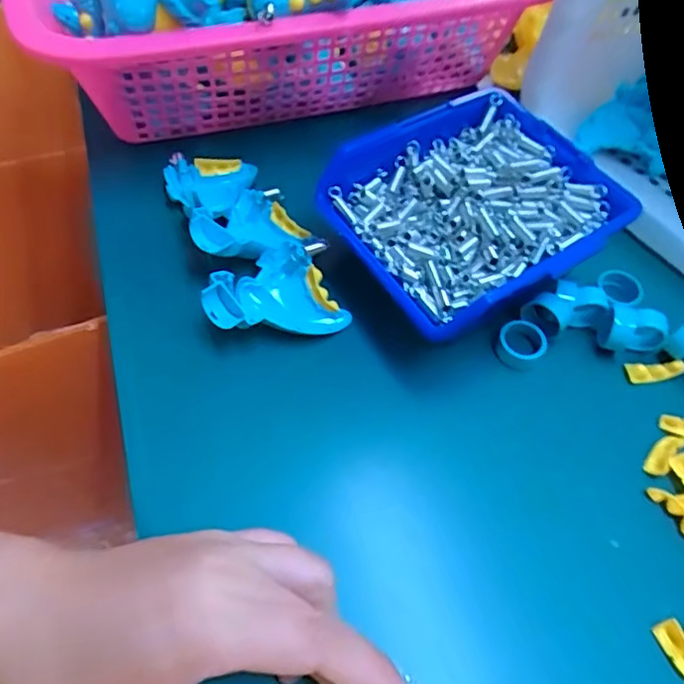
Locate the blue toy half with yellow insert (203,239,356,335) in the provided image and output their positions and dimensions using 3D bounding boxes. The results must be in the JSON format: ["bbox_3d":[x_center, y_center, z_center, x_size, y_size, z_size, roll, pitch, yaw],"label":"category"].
[{"bbox_3d":[-0.037,-0.029,0.321,0.074,0.035,0.047,-14,59,-12],"label":"blue toy half with yellow insert"}]

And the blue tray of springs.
[{"bbox_3d":[0.070,-0.068,0.331,0.133,0.055,0.123,-27,63,-19],"label":"blue tray of springs"}]

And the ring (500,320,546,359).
[{"bbox_3d":[0.100,0.000,0.327,0.026,0.013,0.020,7,57,1],"label":"ring"}]

